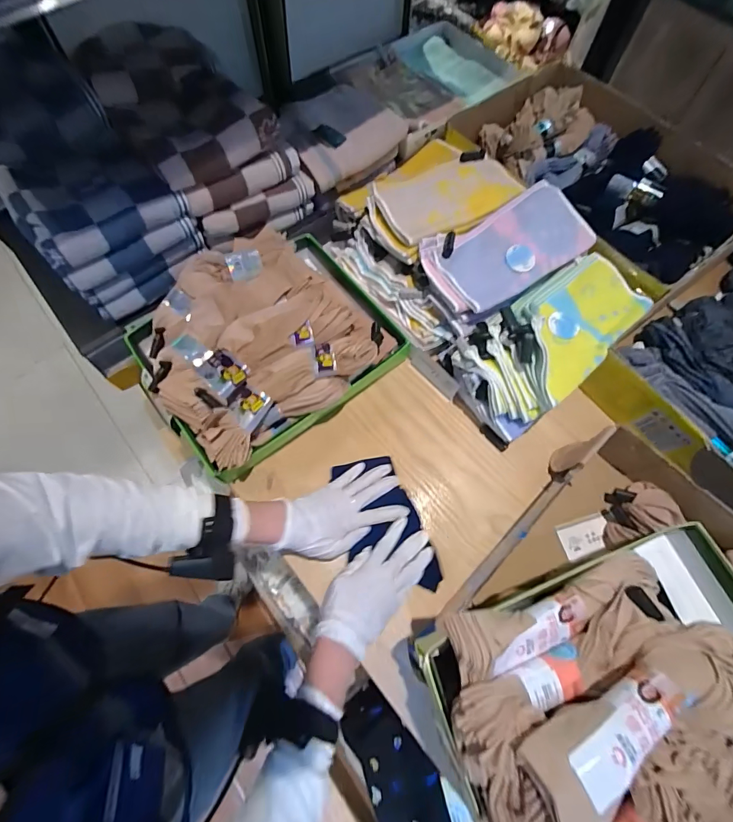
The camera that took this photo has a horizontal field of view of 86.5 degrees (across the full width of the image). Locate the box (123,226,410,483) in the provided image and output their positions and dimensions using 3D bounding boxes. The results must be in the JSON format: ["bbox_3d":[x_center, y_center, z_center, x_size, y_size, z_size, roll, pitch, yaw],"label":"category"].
[{"bbox_3d":[-0.152,-0.113,0.585,0.336,0.110,0.292,-38,74,-14],"label":"box"}]

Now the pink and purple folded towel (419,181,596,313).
[{"bbox_3d":[0.216,-0.249,0.592,0.265,0.026,0.139,-30,72,-12],"label":"pink and purple folded towel"}]

